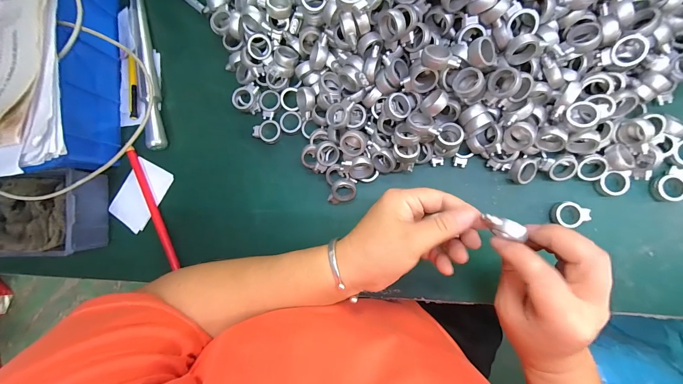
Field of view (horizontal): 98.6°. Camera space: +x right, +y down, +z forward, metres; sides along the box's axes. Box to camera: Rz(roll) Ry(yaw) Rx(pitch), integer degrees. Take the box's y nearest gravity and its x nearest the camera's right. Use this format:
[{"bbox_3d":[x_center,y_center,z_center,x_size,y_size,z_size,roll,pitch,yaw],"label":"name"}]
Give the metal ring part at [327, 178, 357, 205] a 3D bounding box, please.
[{"bbox_3d":[0.002,0.001,0.326,0.029,0.010,0.033,12,122,-9],"label":"metal ring part"}]

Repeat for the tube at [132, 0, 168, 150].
[{"bbox_3d":[-0.238,-0.163,0.357,0.016,0.022,0.224,-10,88,8],"label":"tube"}]

